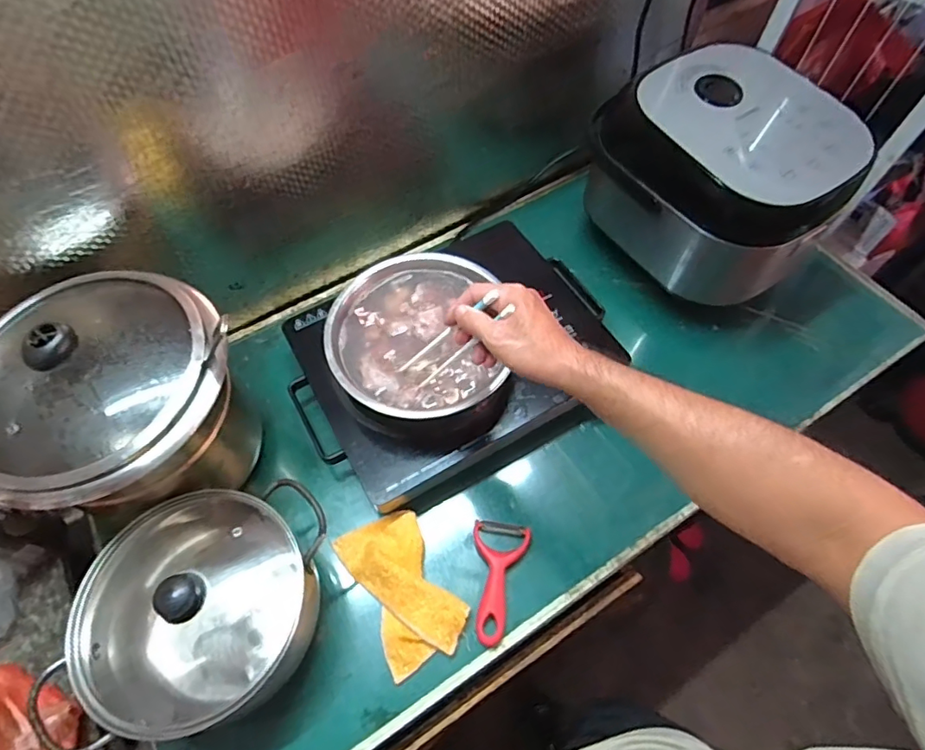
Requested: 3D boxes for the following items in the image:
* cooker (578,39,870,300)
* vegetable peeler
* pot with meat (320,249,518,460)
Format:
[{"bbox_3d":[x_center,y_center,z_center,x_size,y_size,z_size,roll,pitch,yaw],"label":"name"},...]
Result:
[{"bbox_3d":[0.366,-0.280,0.771,0.261,0.202,0.287,-26,64,-14],"label":"cooker"},{"bbox_3d":[0.038,0.240,0.627,0.068,0.014,0.138,10,61,5],"label":"vegetable peeler"},{"bbox_3d":[-0.052,-0.032,0.685,0.225,0.082,0.242,-15,62,-9],"label":"pot with meat"}]

